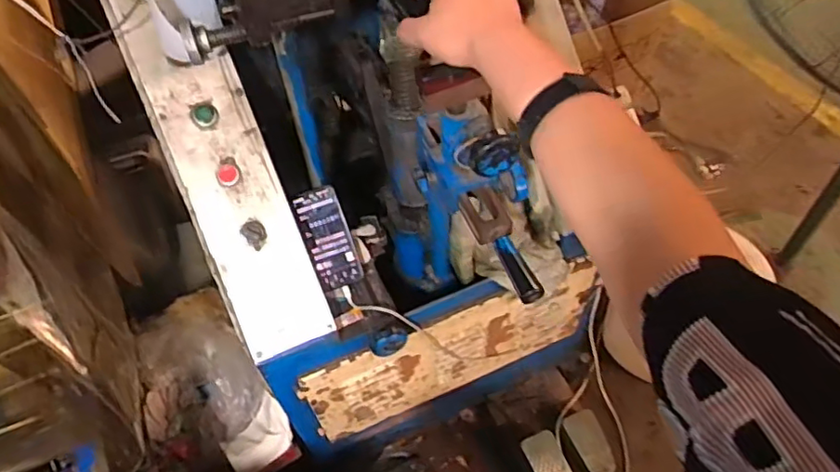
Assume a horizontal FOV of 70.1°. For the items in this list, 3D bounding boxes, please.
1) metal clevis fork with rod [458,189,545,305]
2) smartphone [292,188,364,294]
[{"bbox_3d":[0.085,0.003,0.664,0.042,0.035,0.161,-17,54,-8],"label":"metal clevis fork with rod"},{"bbox_3d":[-0.147,0.005,0.950,0.072,0.159,0.018,-16,9,7],"label":"smartphone"}]

